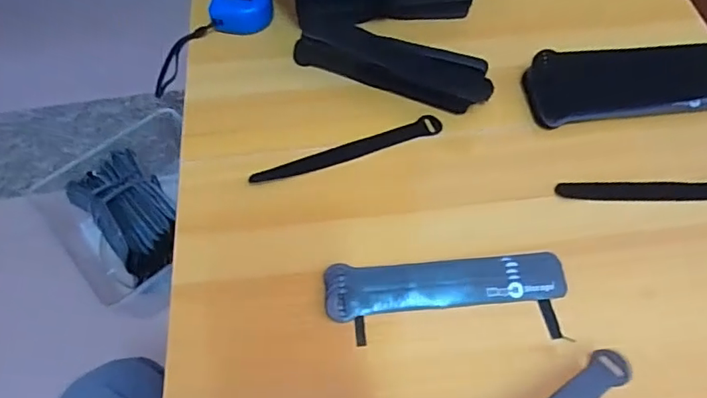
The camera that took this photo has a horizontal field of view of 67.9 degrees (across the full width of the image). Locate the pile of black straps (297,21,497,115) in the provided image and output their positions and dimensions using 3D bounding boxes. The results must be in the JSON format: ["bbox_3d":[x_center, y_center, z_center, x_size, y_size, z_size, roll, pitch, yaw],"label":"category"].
[{"bbox_3d":[0.042,-0.146,0.548,0.215,0.041,0.059,20,62,13],"label":"pile of black straps"}]

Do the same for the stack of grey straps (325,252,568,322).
[{"bbox_3d":[0.079,0.072,0.446,0.201,0.018,0.045,-4,59,-1],"label":"stack of grey straps"}]

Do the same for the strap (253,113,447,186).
[{"bbox_3d":[-0.005,-0.048,0.524,0.194,0.010,0.020,-16,60,-8],"label":"strap"}]

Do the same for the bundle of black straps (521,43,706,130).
[{"bbox_3d":[0.283,-0.120,0.540,0.205,0.028,0.075,-8,59,-3],"label":"bundle of black straps"}]

